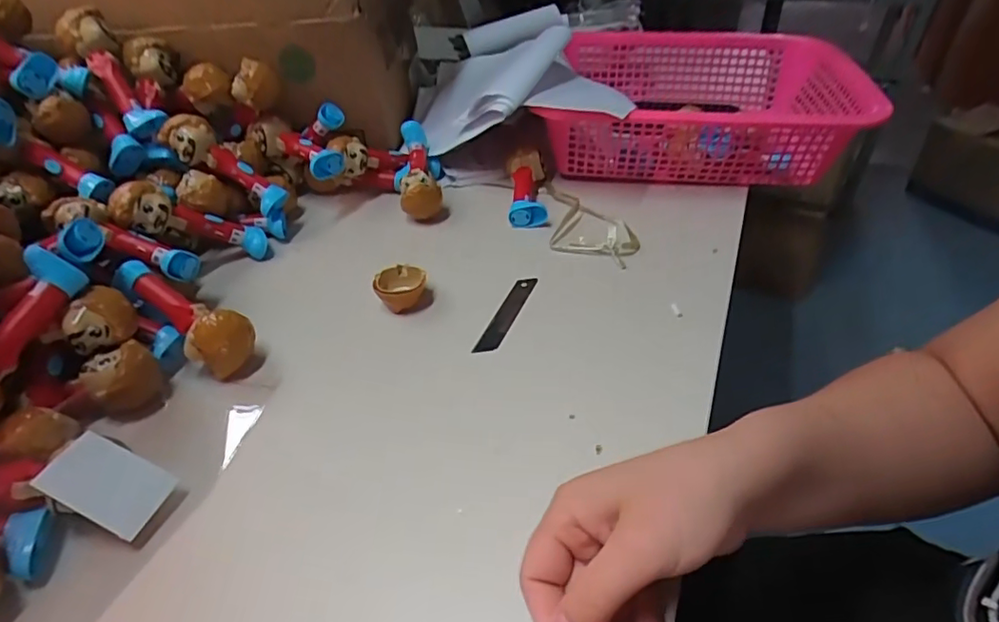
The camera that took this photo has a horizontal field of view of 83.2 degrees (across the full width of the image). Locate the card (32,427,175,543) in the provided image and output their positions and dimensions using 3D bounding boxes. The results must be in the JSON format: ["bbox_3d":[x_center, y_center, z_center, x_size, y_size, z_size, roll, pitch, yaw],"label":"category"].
[{"bbox_3d":[-0.224,0.098,0.323,0.060,0.004,0.039,37,44,-12],"label":"card"}]

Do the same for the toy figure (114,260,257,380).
[{"bbox_3d":[-0.240,0.006,0.433,0.121,0.057,0.043,21,44,26],"label":"toy figure"}]

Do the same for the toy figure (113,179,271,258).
[{"bbox_3d":[-0.275,-0.081,0.509,0.126,0.036,0.035,16,21,-47],"label":"toy figure"}]

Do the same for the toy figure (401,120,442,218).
[{"bbox_3d":[-0.086,-0.153,0.597,0.047,0.040,0.119,-3,53,-5],"label":"toy figure"}]

